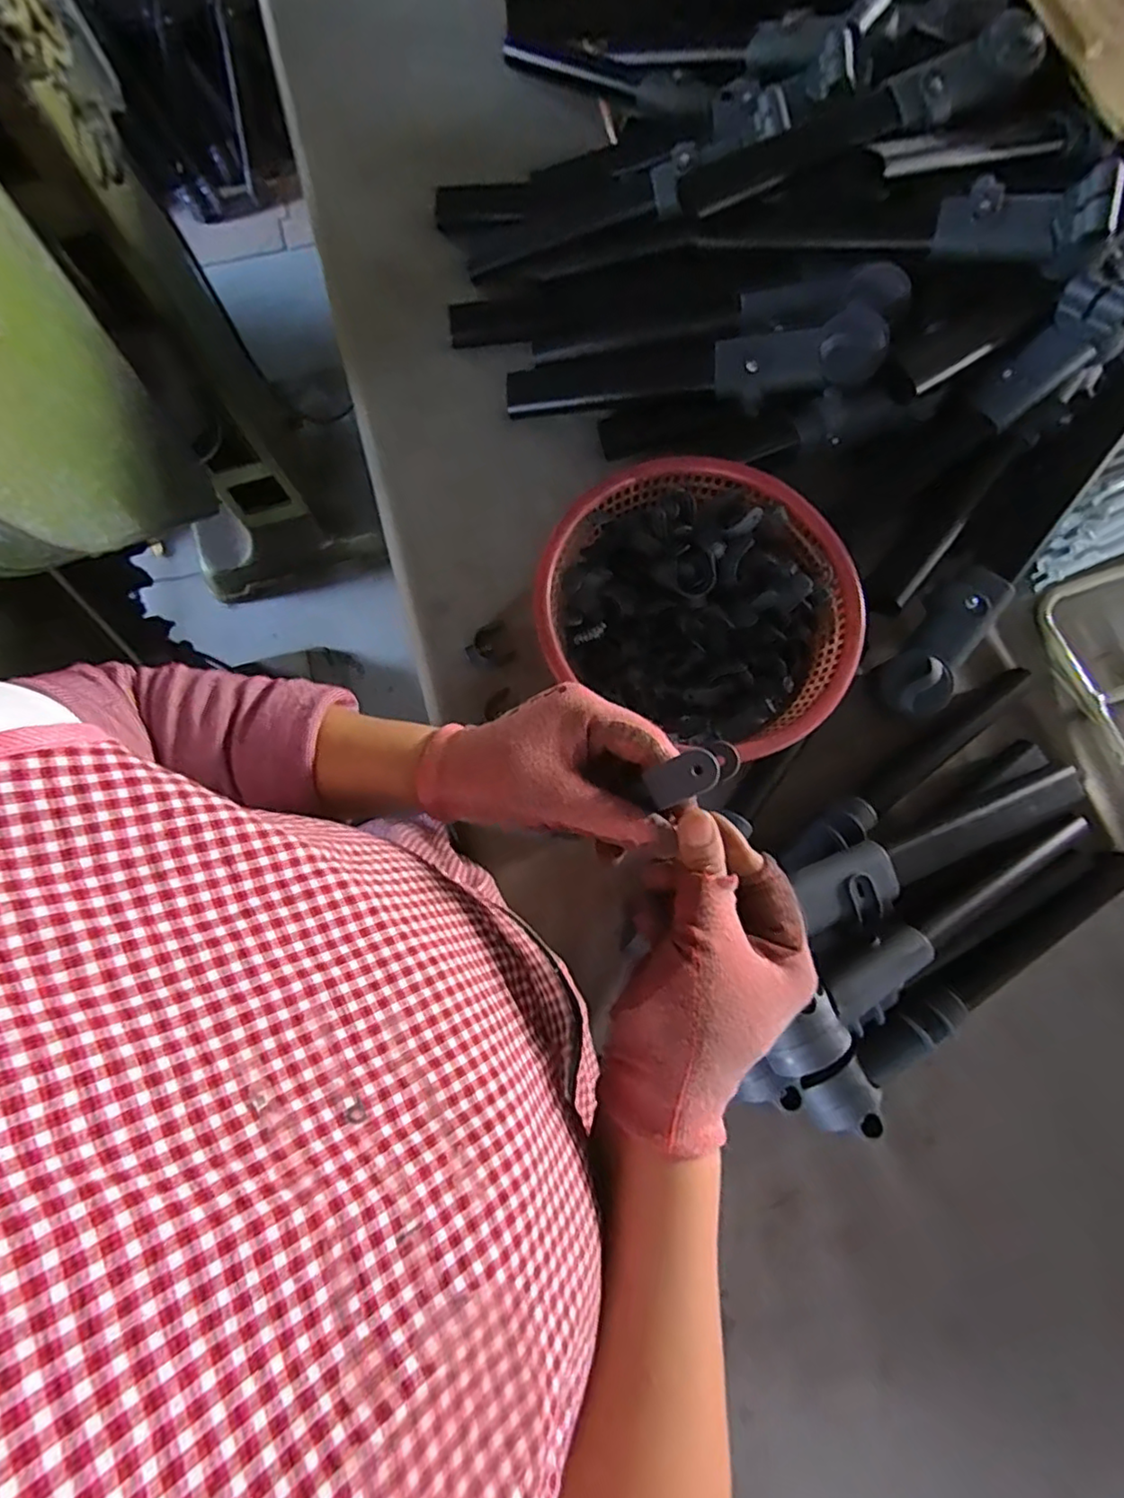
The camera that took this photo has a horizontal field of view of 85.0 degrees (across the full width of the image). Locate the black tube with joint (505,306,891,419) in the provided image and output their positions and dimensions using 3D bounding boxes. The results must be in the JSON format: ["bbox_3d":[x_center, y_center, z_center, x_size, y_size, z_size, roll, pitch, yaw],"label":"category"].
[{"bbox_3d":[0.127,-0.397,0.649,0.383,0.033,0.062,3,77,18],"label":"black tube with joint"}]

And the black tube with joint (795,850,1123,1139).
[{"bbox_3d":[0.380,0.213,0.560,0.399,0.059,0.059,-32,80,-7],"label":"black tube with joint"}]

